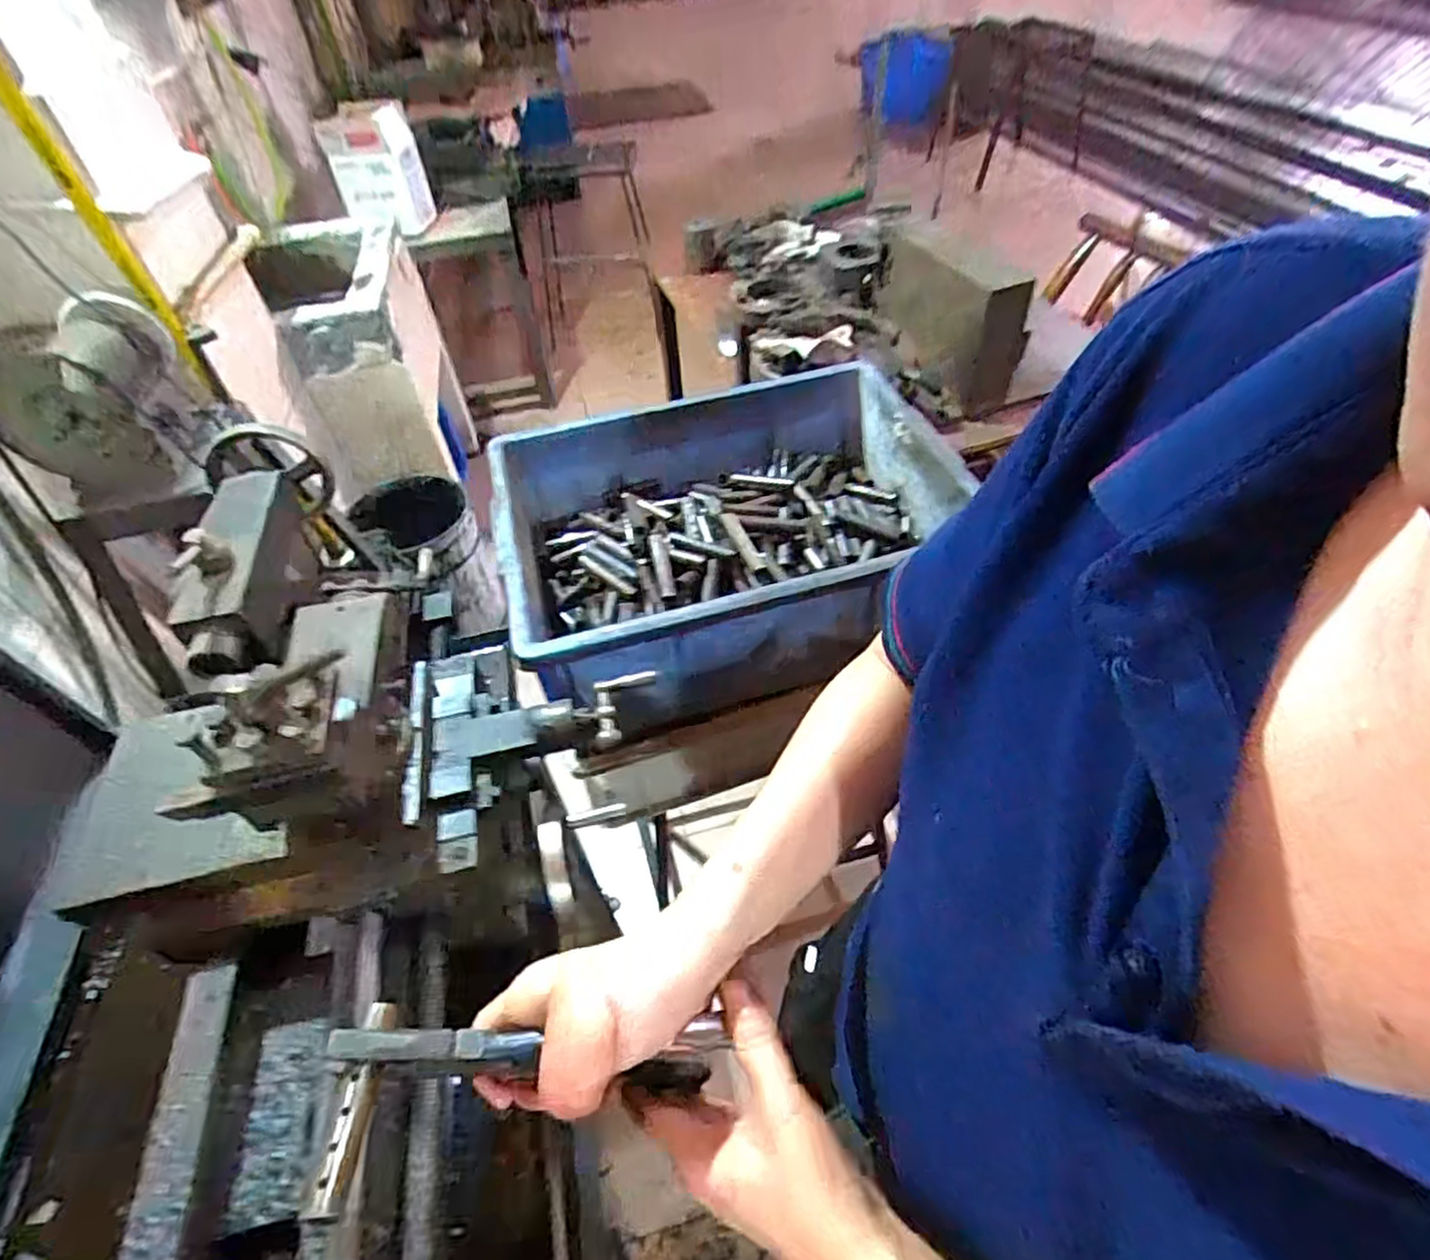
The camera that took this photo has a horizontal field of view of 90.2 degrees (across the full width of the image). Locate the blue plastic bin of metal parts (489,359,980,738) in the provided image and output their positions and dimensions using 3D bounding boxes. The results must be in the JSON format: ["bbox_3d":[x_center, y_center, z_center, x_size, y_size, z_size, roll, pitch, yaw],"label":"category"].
[{"bbox_3d":[0.014,-0.106,0.815,0.472,0.169,0.360,-15,49,-9],"label":"blue plastic bin of metal parts"}]

